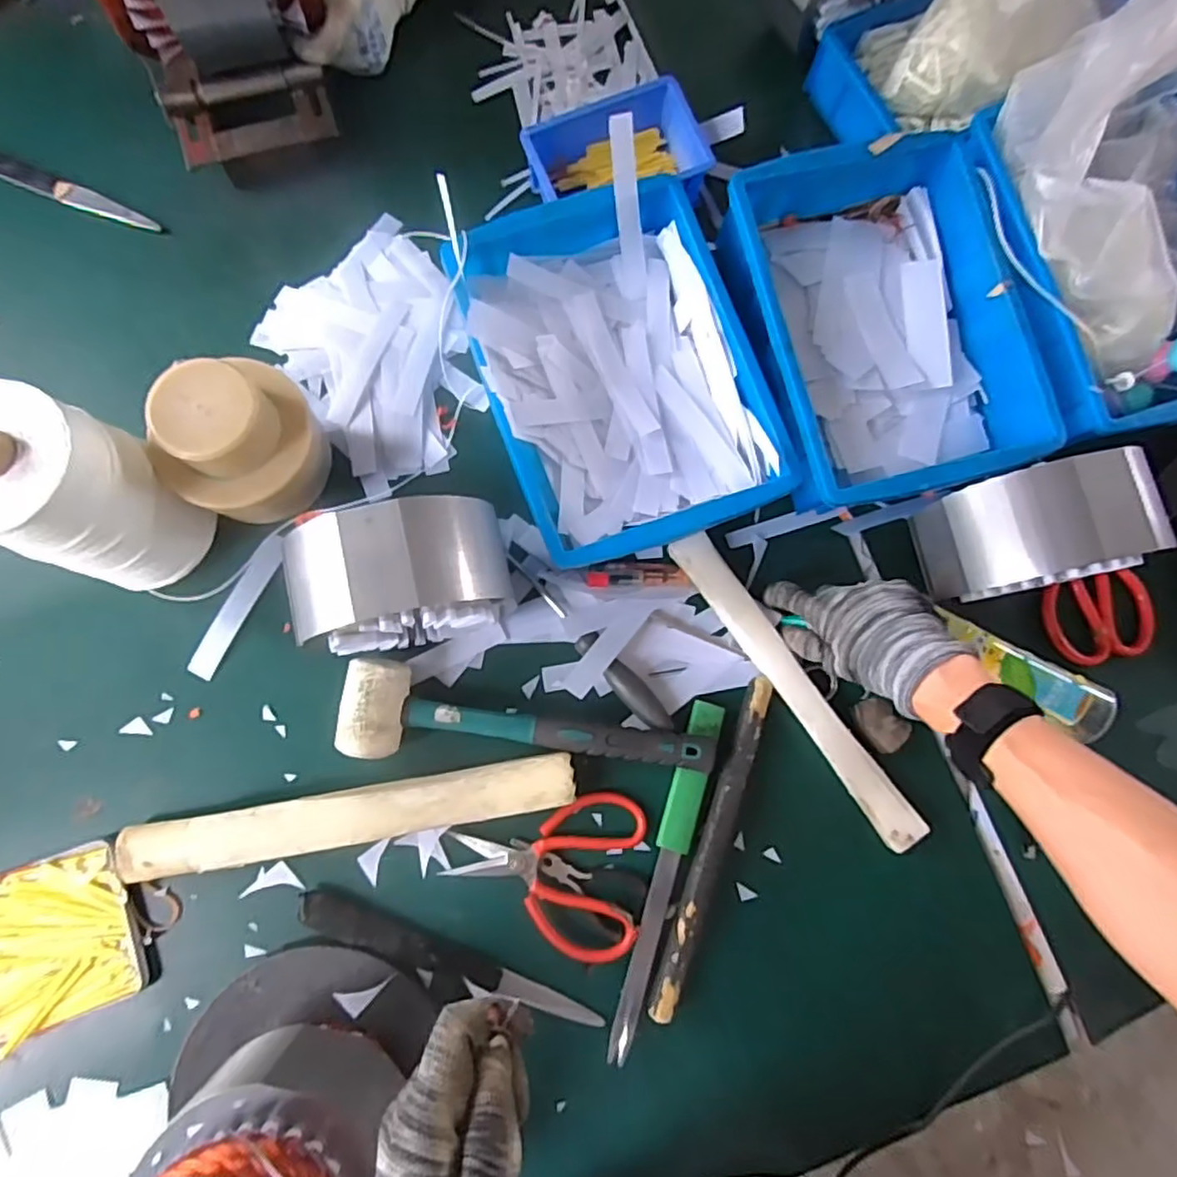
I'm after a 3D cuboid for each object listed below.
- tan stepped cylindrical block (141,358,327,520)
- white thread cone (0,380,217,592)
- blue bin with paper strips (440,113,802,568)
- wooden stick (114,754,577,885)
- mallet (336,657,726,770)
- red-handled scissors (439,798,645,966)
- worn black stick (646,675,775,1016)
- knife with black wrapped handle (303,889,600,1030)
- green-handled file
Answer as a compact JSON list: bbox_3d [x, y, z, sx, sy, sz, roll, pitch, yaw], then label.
[{"bbox_3d":[-0.254,-0.102,0.488,0.098,0.125,0.101,0,81,-2],"label":"tan stepped cylindrical block"},{"bbox_3d":[-0.346,-0.062,0.460,0.089,0.174,0.096,0,81,-2],"label":"white thread cone"},{"bbox_3d":[0.019,-0.173,0.532,0.202,0.085,0.287,-19,82,-5],"label":"blue bin with paper strips"},{"bbox_3d":[-0.177,0.173,0.499,0.329,0.030,0.040,-9,81,-4],"label":"wooden stick"},{"bbox_3d":[-0.045,0.101,0.508,0.289,0.043,0.074,3,81,-2],"label":"mallet"},{"bbox_3d":[-0.033,0.221,0.502,0.149,0.011,0.120,3,81,-2],"label":"red-handled scissors"},{"bbox_3d":[0.097,0.198,0.513,0.020,0.017,0.263,20,80,1],"label":"worn black stick"},{"bbox_3d":[-0.107,0.289,0.493,0.236,0.010,0.037,24,80,1],"label":"knife with black wrapped handle"},{"bbox_3d":[0.059,0.222,0.512,0.025,0.009,0.269,18,80,1],"label":"green-handled file"}]

